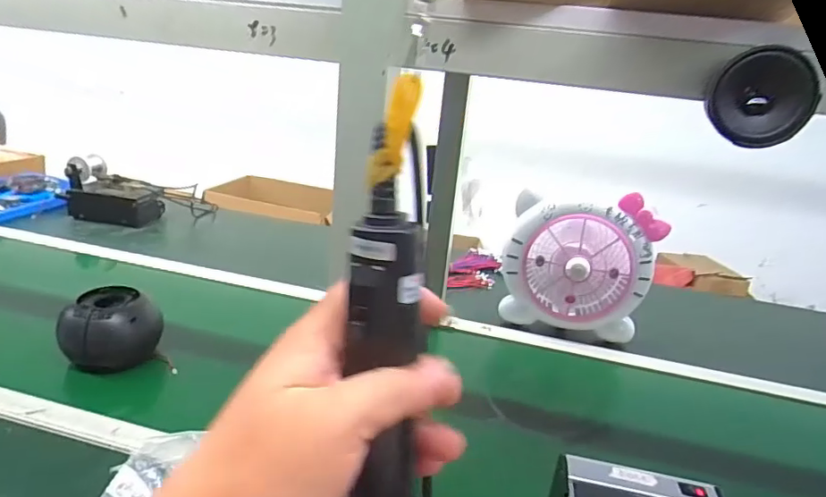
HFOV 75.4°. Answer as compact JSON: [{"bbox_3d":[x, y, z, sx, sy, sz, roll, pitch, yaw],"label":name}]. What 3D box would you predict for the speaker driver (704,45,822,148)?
[{"bbox_3d":[0.228,-0.098,0.349,0.061,0.058,0.029,19,25,31],"label":"speaker driver"}]

